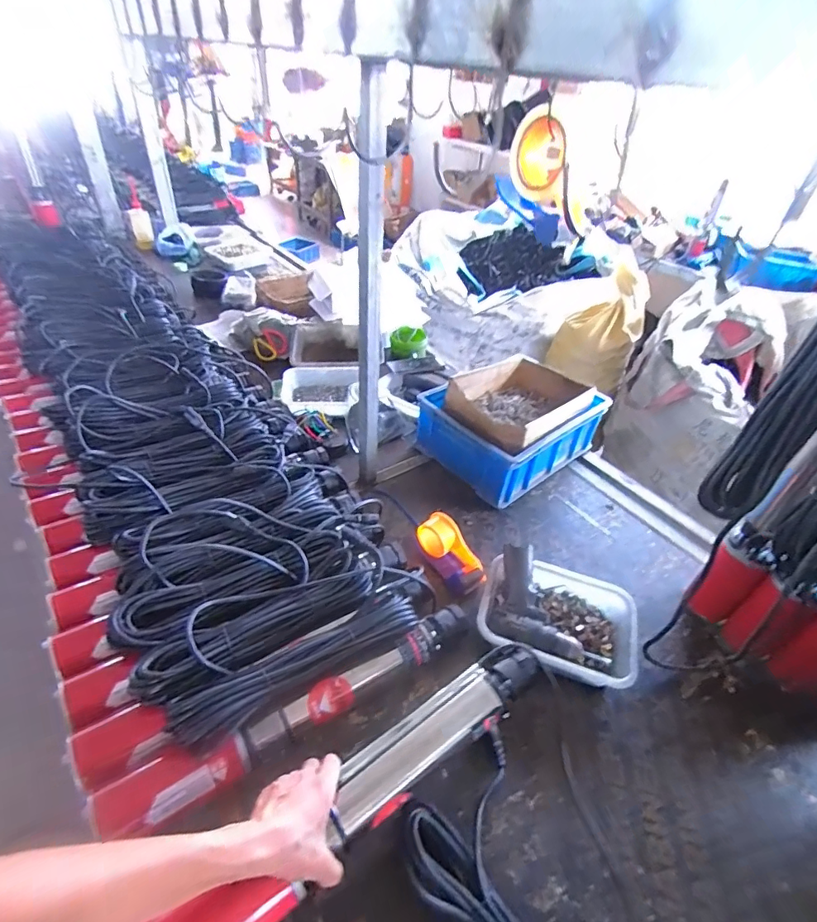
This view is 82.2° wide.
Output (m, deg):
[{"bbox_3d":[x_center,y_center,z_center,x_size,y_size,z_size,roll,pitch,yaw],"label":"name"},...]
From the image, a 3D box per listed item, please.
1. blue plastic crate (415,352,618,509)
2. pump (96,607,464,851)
[{"bbox_3d":[0.274,-0.106,1.173,0.434,0.179,0.291,-26,49,-33],"label":"blue plastic crate"},{"bbox_3d":[-0.128,0.343,0.654,0.524,0.070,0.068,-19,45,-27],"label":"pump"}]

